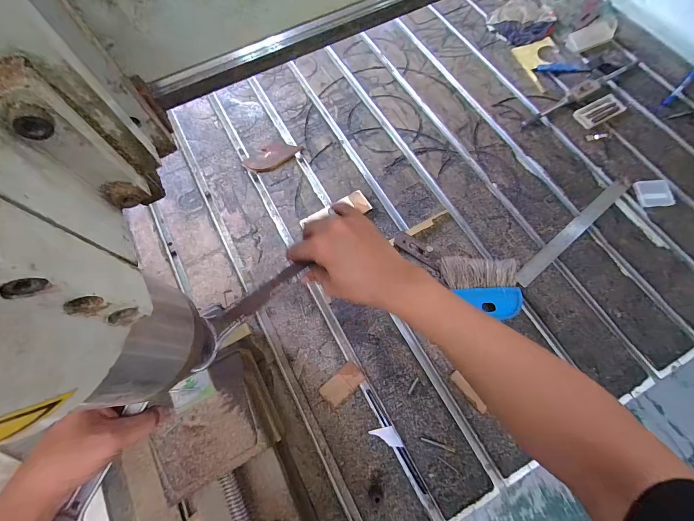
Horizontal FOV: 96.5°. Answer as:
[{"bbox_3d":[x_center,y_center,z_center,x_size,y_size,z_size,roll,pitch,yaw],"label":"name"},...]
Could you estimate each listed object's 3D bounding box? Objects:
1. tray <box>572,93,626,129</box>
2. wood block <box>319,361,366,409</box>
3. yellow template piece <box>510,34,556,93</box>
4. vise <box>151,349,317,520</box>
[{"bbox_3d":[0.525,-0.311,0.645,0.101,0.014,0.047,-27,72,-7],"label":"tray"},{"bbox_3d":[-0.006,0.191,0.480,0.067,0.004,0.036,-40,74,-11],"label":"wood block"},{"bbox_3d":[0.448,-0.444,0.698,0.102,0.010,0.143,-15,71,-3],"label":"yellow template piece"},{"bbox_3d":[-0.126,0.299,0.393,0.133,0.112,0.337,-23,72,-6],"label":"vise"}]

